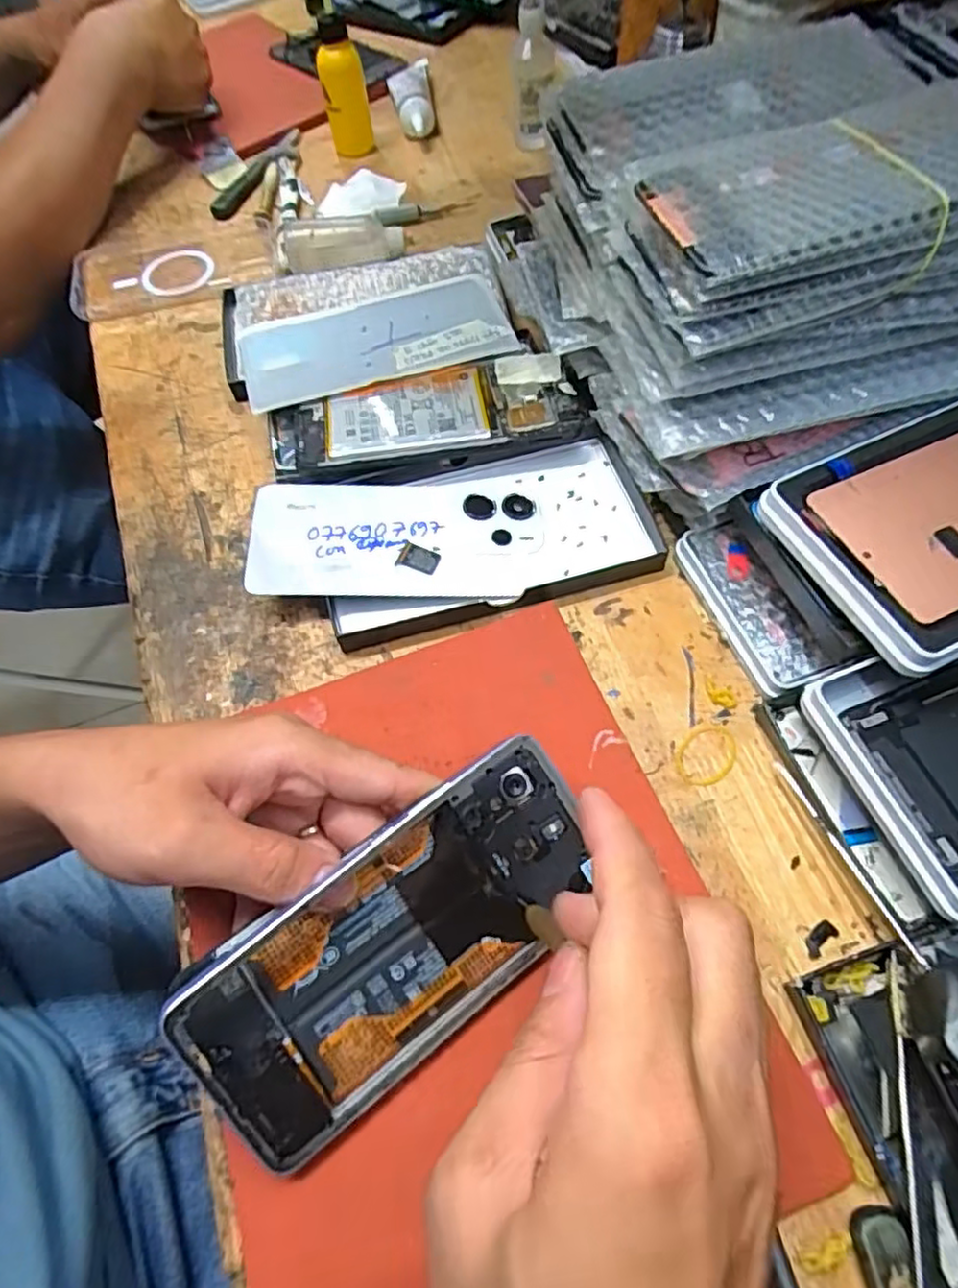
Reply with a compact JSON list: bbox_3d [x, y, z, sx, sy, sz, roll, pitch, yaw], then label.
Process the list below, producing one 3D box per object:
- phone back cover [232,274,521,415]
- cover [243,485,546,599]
[{"bbox_3d":[-0.067,-0.193,0.437,0.167,0.008,0.085,-15,63,-5],"label":"phone back cover"},{"bbox_3d":[-0.043,-0.057,0.373,0.156,0.006,0.073,-1,64,-6],"label":"cover"}]

